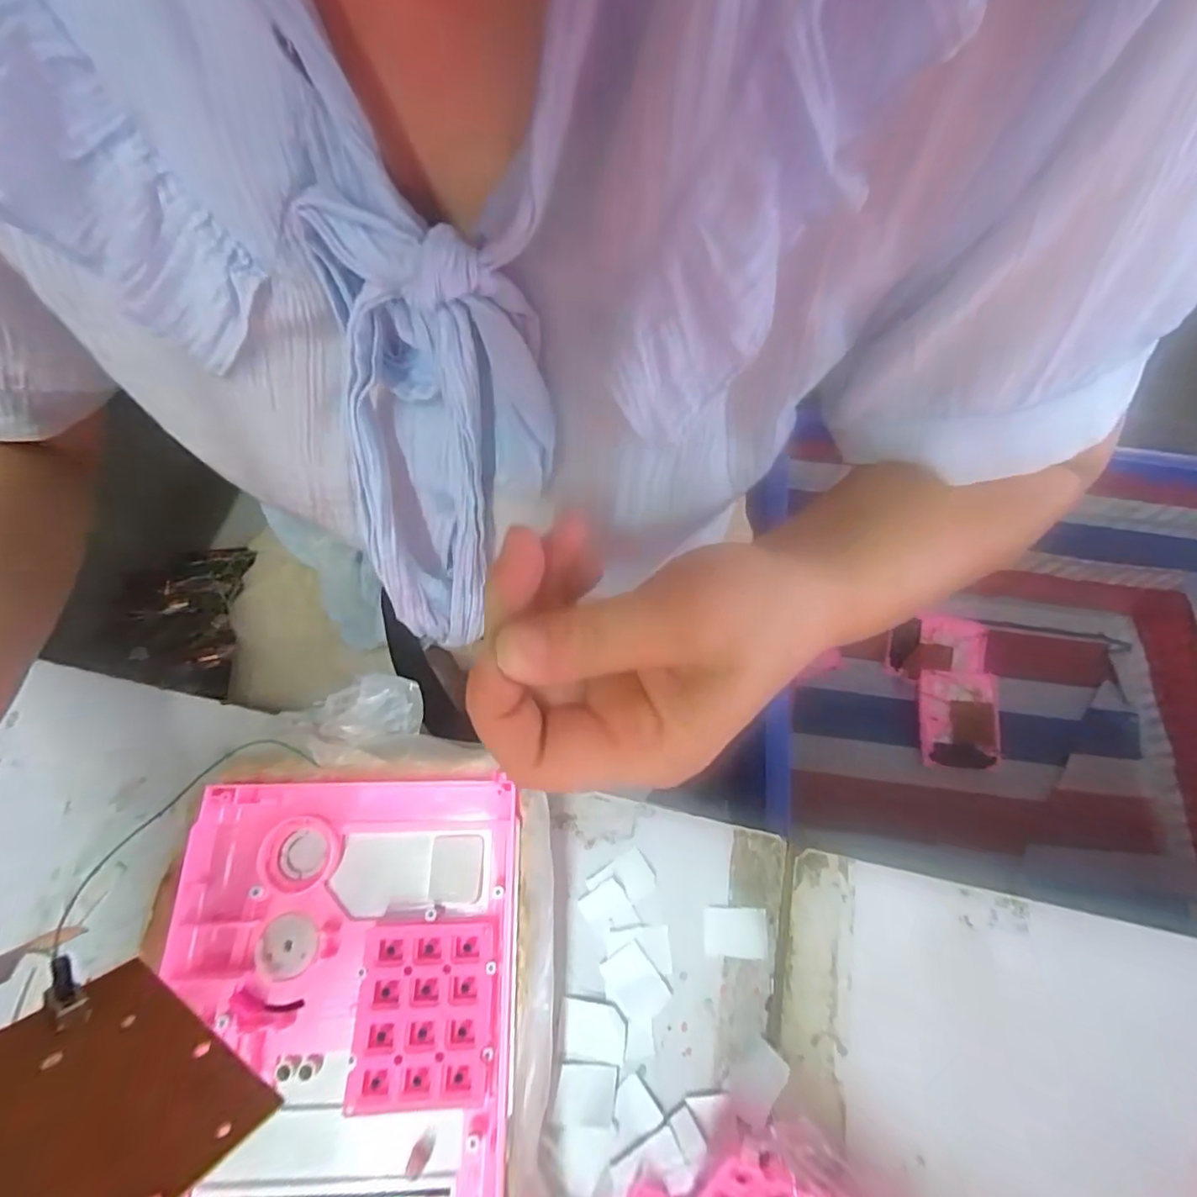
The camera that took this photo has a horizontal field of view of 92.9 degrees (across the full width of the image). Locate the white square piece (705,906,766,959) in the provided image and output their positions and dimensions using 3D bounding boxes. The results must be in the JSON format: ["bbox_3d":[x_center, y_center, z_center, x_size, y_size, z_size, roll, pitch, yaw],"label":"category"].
[{"bbox_3d":[0.065,0.158,0.270,0.030,0.004,0.022,6,68,-1],"label":"white square piece"}]

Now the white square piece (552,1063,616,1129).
[{"bbox_3d":[-0.005,0.212,0.242,0.025,0.004,0.021,6,68,0],"label":"white square piece"}]

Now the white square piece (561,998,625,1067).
[{"bbox_3d":[-0.002,0.192,0.251,0.028,0.004,0.021,6,68,0],"label":"white square piece"}]

